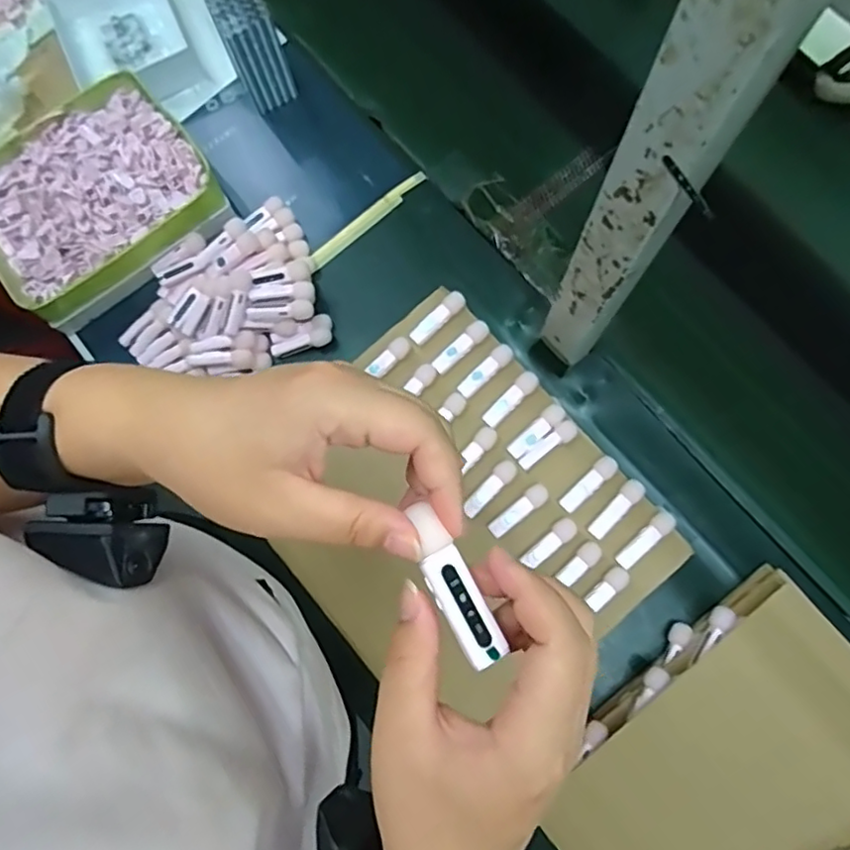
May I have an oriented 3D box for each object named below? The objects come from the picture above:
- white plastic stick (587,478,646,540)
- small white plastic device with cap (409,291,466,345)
[{"bbox_3d":[0.176,0.078,0.563,0.018,0.009,0.063,42,82,9],"label":"white plastic stick"},{"bbox_3d":[0.013,-0.105,0.601,0.063,0.010,0.017,-41,80,-7],"label":"small white plastic device with cap"}]

